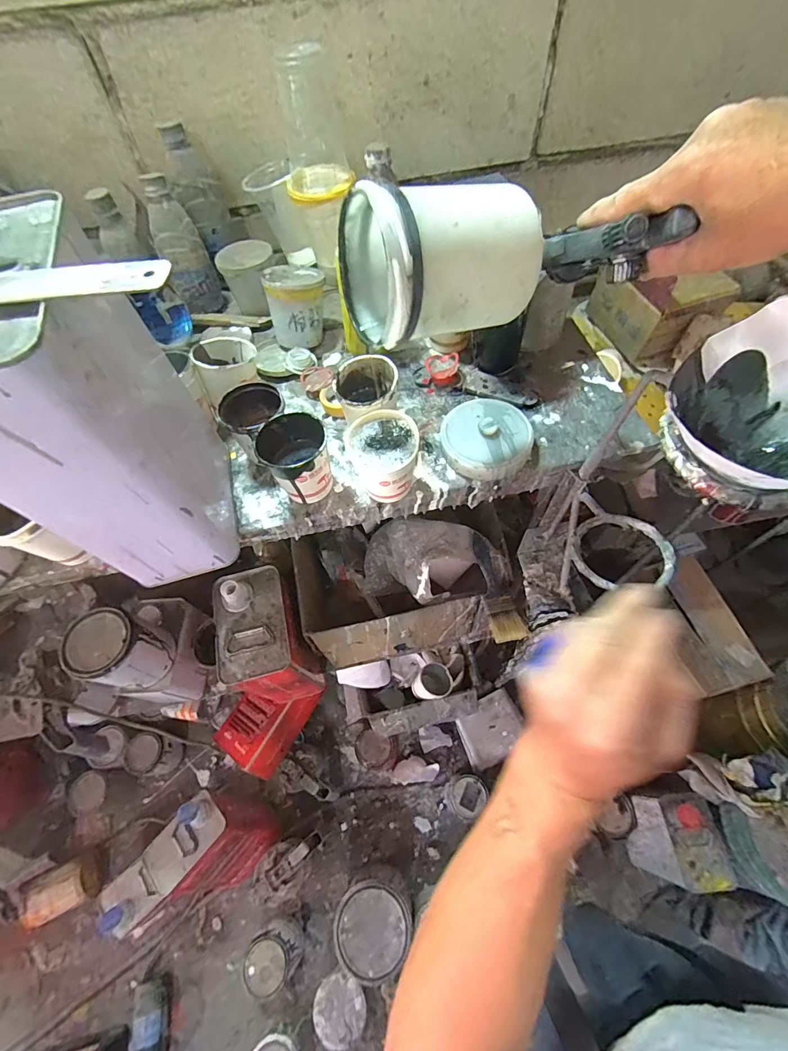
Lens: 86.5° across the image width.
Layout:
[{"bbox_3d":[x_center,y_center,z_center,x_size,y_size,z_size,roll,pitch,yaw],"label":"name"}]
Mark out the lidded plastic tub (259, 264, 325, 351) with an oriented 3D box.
[{"bbox_3d":[-0.128,-0.292,0.555,0.072,0.082,0.074,-1,61,2],"label":"lidded plastic tub"}]

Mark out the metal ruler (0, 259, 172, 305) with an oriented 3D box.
[{"bbox_3d":[-0.216,-0.126,0.224,0.188,0.005,0.026,-4,66,1],"label":"metal ruler"}]

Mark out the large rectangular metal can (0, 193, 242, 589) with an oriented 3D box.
[{"bbox_3d":[-0.238,-0.078,0.345,0.108,0.264,0.169,-15,61,-6],"label":"large rectangular metal can"}]

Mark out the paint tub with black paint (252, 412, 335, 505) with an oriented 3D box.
[{"bbox_3d":[-0.099,-0.066,0.440,0.068,0.076,0.066,-1,61,2],"label":"paint tub with black paint"}]

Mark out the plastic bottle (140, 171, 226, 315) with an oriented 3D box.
[{"bbox_3d":[-0.298,-0.386,0.591,0.064,0.145,0.064,-25,63,-11],"label":"plastic bottle"}]

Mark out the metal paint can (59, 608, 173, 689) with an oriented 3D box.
[{"bbox_3d":[-0.442,0.203,0.679,0.106,0.127,0.103,-1,61,2],"label":"metal paint can"}]

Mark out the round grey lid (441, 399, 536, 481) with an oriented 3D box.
[{"bbox_3d":[0.102,-0.099,0.465,0.095,0.028,0.097,-1,61,2],"label":"round grey lid"}]

